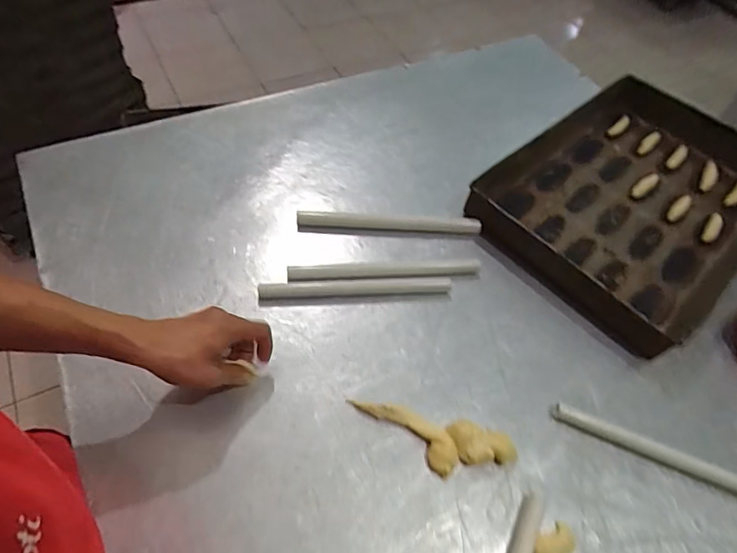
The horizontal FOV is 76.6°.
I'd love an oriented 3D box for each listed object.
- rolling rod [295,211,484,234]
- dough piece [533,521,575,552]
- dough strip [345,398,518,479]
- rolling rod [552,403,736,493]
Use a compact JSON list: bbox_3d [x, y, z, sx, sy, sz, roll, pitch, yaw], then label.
[{"bbox_3d":[0.032,-0.083,0.724,0.281,0.019,0.024,3,56,-3],"label":"rolling rod"},{"bbox_3d":[0.196,0.285,0.488,0.054,0.015,0.034,-23,61,-20],"label":"dough piece"},{"bbox_3d":[0.073,0.192,0.545,0.193,0.025,0.062,13,56,4],"label":"dough strip"},{"bbox_3d":[0.364,0.216,0.559,0.284,0.020,0.023,20,56,8],"label":"rolling rod"}]

